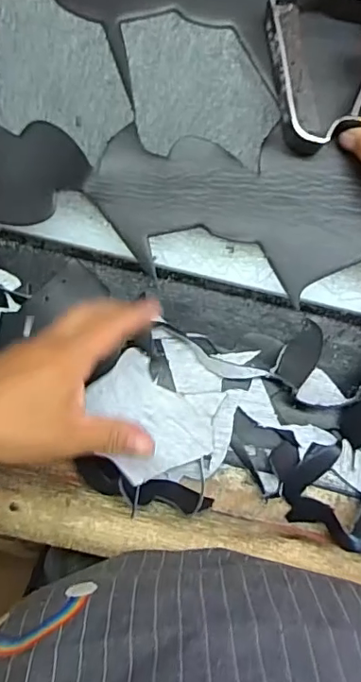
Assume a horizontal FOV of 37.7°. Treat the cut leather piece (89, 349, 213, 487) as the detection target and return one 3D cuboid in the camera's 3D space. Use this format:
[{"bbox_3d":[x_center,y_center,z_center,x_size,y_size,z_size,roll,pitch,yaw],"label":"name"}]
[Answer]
[{"bbox_3d":[-0.027,0.062,0.411,0.079,0.023,0.099,-41,90,-28],"label":"cut leather piece"}]

